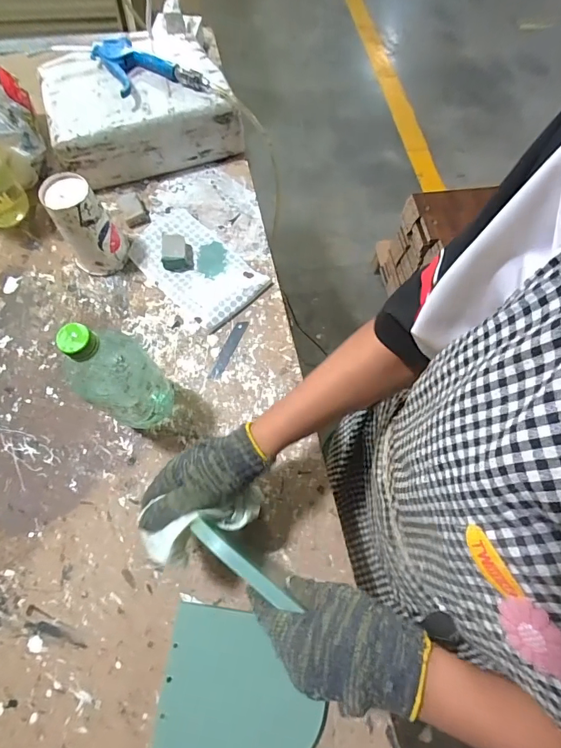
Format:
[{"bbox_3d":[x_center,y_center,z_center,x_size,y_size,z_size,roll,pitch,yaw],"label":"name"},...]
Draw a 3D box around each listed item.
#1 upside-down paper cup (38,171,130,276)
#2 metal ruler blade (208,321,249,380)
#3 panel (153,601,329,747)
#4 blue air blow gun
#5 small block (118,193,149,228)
[{"bbox_3d":[-0.274,-0.206,0.567,0.077,0.127,0.070,0,69,0],"label":"upside-down paper cup"},{"bbox_3d":[-0.074,-0.036,0.568,0.017,0.004,0.096,23,71,9],"label":"metal ruler blade"},{"bbox_3d":[-0.041,0.340,0.428,0.166,0.009,0.144,7,66,1],"label":"panel"},{"bbox_3d":[-0.207,-0.471,0.614,0.117,0.022,0.175,-33,75,-14],"label":"blue air blow gun"},{"bbox_3d":[-0.236,-0.264,0.640,0.037,0.026,0.046,-22,70,-8],"label":"small block"}]

